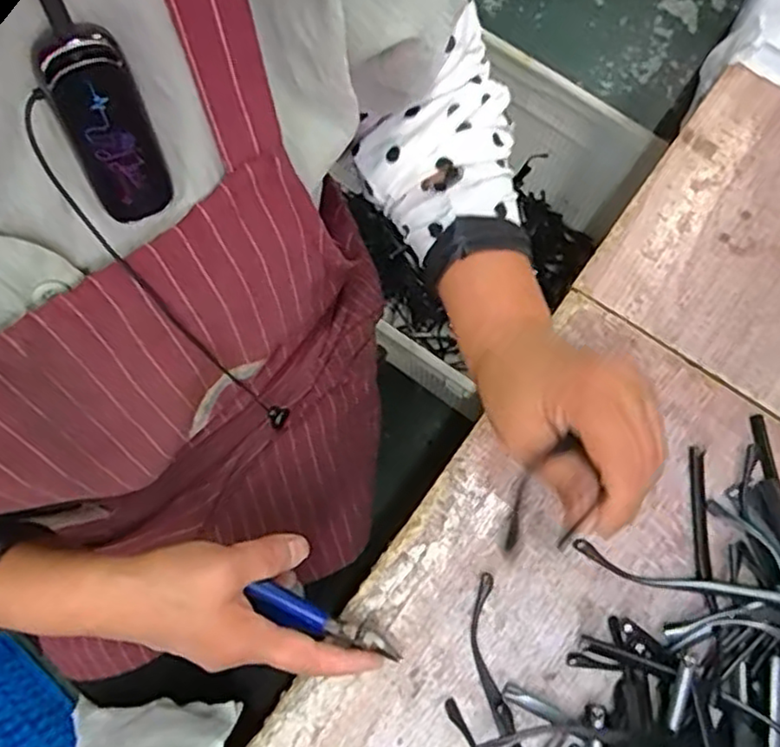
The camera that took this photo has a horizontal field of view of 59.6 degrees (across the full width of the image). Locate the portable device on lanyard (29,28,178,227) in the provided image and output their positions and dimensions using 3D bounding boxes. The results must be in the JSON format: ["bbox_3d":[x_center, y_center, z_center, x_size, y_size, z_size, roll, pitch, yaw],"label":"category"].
[{"bbox_3d":[-0.090,-0.078,0.218,0.026,0.062,0.012,-27,55,-15],"label":"portable device on lanyard"}]

